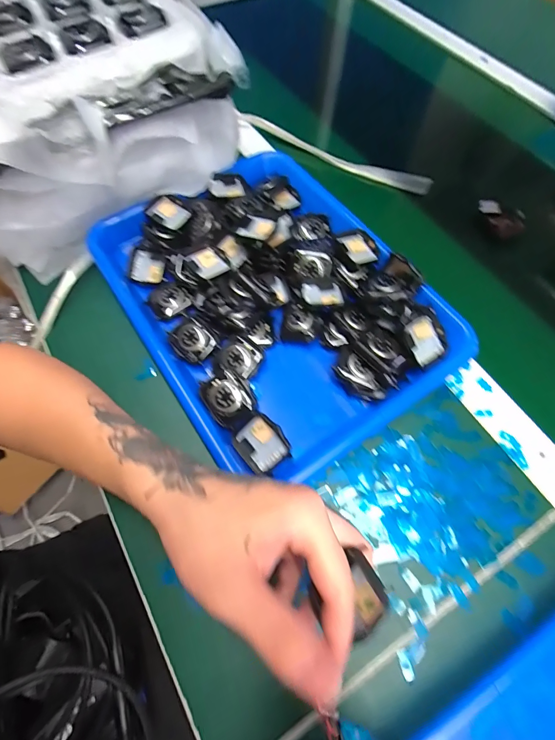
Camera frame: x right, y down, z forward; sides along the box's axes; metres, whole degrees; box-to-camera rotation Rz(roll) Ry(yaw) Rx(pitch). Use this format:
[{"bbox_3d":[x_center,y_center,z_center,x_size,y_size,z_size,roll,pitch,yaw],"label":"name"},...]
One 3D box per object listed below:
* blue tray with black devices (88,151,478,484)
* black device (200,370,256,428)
[{"bbox_3d":[-0.009,-0.078,0.337,0.251,0.048,0.328,-31,68,-14],"label":"blue tray with black devices"},{"bbox_3d":[-0.041,0.022,0.287,0.036,0.015,0.041,-34,69,-15],"label":"black device"}]

